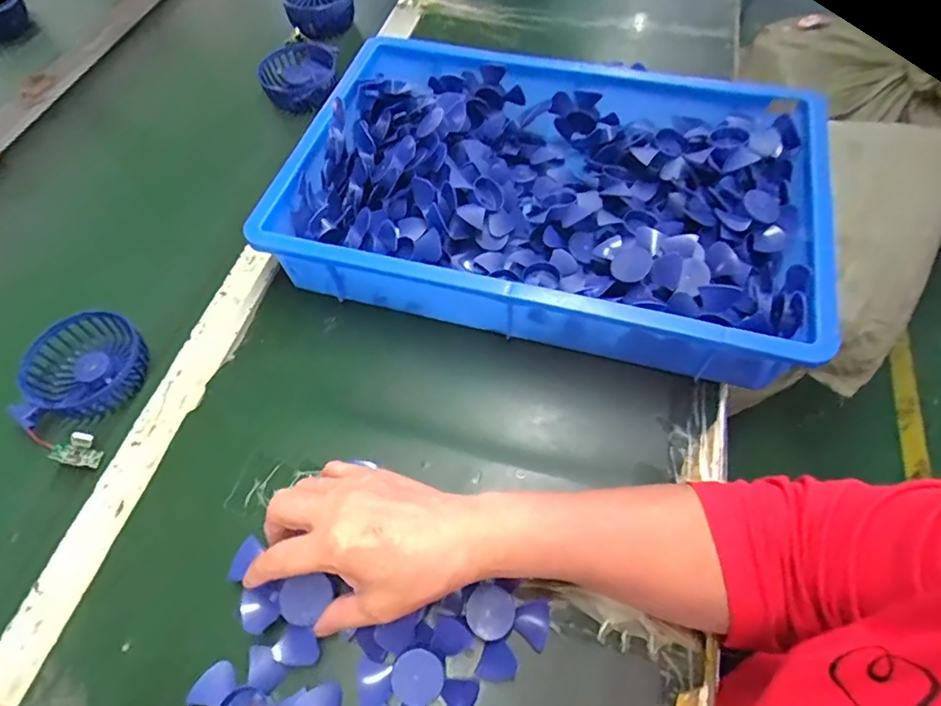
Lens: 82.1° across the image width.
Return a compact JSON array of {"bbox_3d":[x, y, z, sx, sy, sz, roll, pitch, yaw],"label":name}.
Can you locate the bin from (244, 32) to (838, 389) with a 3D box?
[{"bbox_3d":[0.071,-0.142,0.493,0.441,0.100,0.284,14,60,10],"label":"bin"}]

